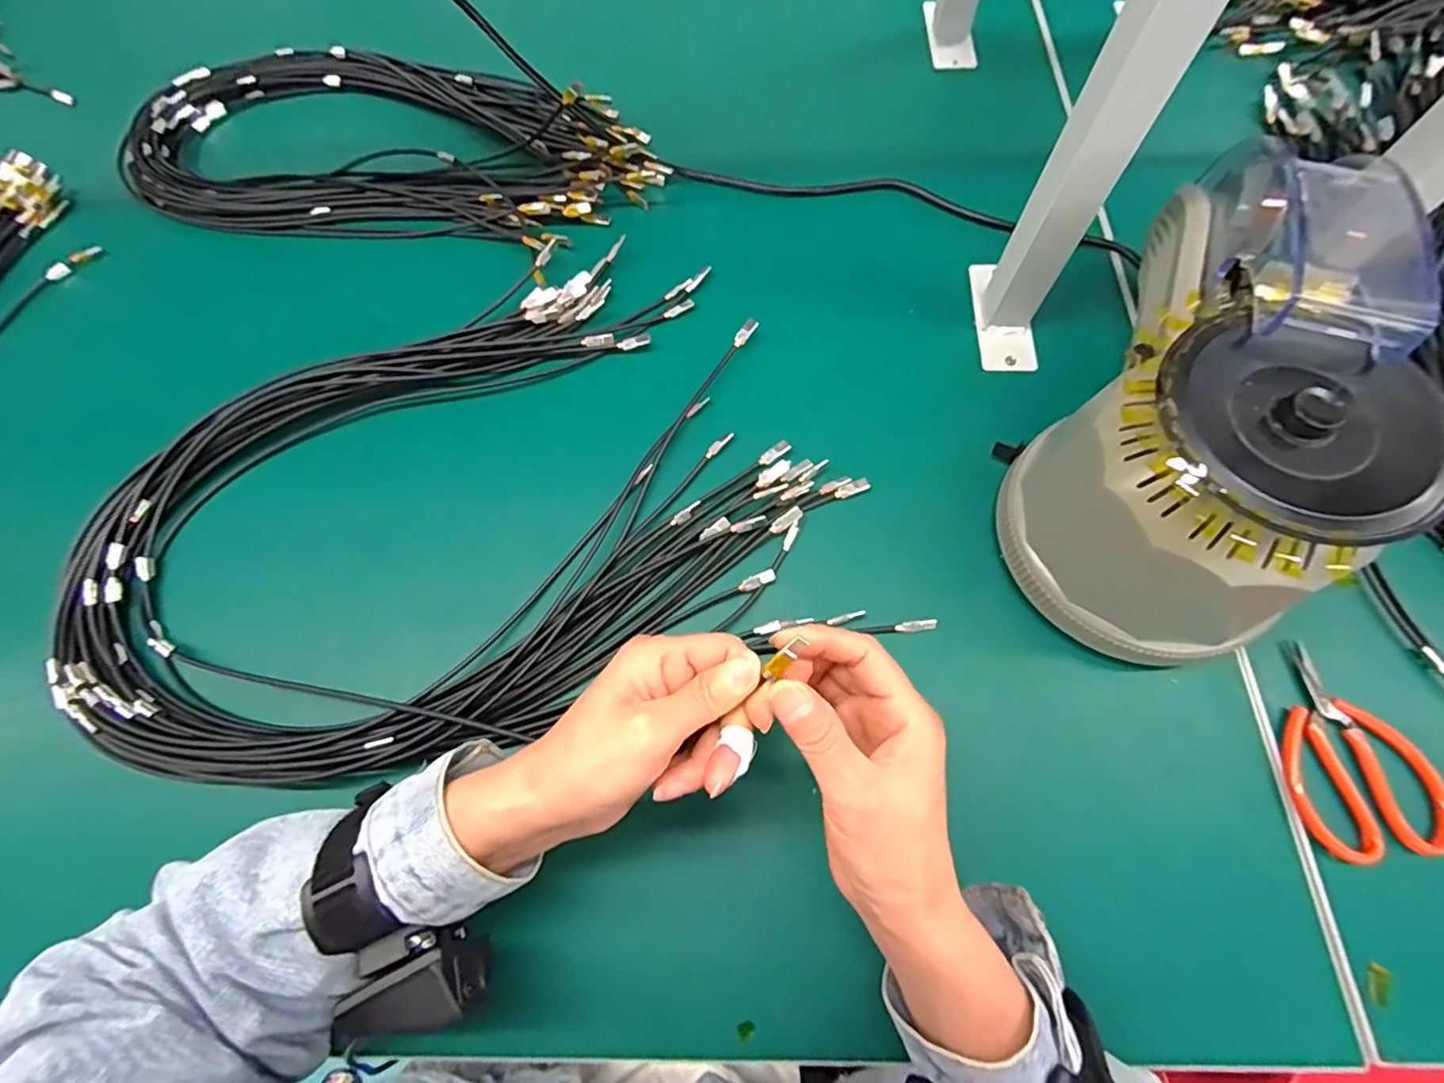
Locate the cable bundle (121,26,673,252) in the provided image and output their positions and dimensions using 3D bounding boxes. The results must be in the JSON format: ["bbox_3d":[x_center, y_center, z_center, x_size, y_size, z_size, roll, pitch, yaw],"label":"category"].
[{"bbox_3d":[-0.288,-0.374,0.558,0.489,0.030,0.243,10,70,7],"label":"cable bundle"}]

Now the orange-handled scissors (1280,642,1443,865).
[{"bbox_3d":[0.339,0.112,0.338,0.069,0.010,0.111,-9,69,0],"label":"orange-handled scissors"}]

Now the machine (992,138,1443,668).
[{"bbox_3d":[0.243,-0.041,0.326,0.133,0.155,0.176,15,71,8],"label":"machine"}]

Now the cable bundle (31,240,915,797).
[{"bbox_3d":[-0.179,-0.031,0.422,0.502,0.030,0.332,-15,67,-3],"label":"cable bundle"}]

